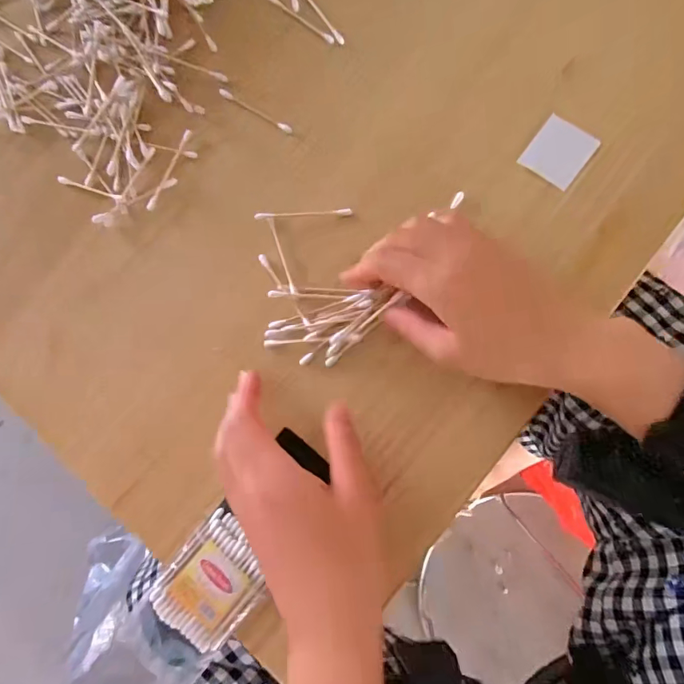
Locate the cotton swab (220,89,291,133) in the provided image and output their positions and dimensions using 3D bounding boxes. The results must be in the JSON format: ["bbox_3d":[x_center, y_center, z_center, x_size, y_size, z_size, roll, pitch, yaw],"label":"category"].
[{"bbox_3d":[-0.067,-0.179,0.352,0.067,0.007,0.006,34,89,9],"label":"cotton swab"}]

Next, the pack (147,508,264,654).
[{"bbox_3d":[-0.087,0.163,0.315,0.059,0.022,0.078,36,90,11],"label":"pack"}]

